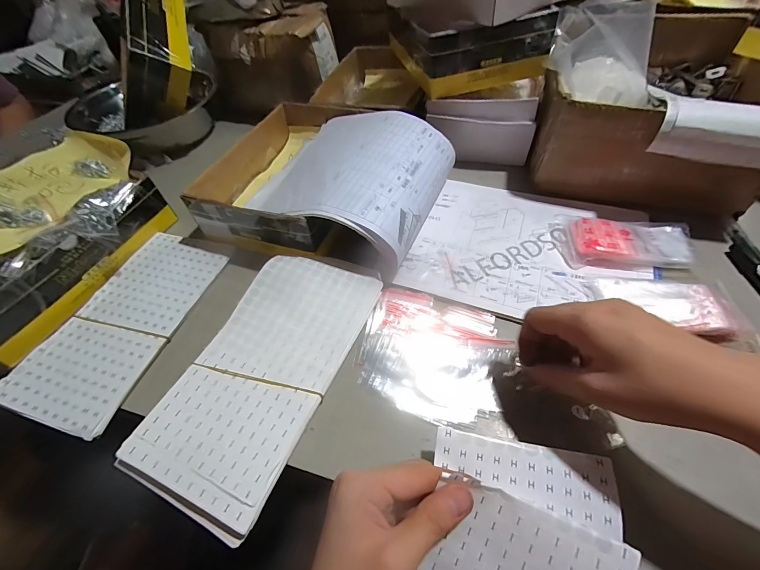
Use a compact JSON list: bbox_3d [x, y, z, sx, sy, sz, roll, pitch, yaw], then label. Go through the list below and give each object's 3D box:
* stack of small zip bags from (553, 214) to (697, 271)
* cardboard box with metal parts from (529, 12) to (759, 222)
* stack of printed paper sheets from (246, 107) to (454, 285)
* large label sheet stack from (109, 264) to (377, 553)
[{"bbox_3d":[0.279,-0.052,0.384,0.137,0.023,0.071,4,53,8],"label":"stack of small zip bags"},{"bbox_3d":[0.370,-0.255,0.467,0.262,0.135,0.339,11,54,14],"label":"cardboard box with metal parts"},{"bbox_3d":[-0.036,-0.136,0.438,0.239,0.084,0.226,24,58,22],"label":"stack of printed paper sheets"},{"bbox_3d":[-0.106,0.072,0.313,0.125,0.024,0.245,18,56,18],"label":"large label sheet stack"}]

